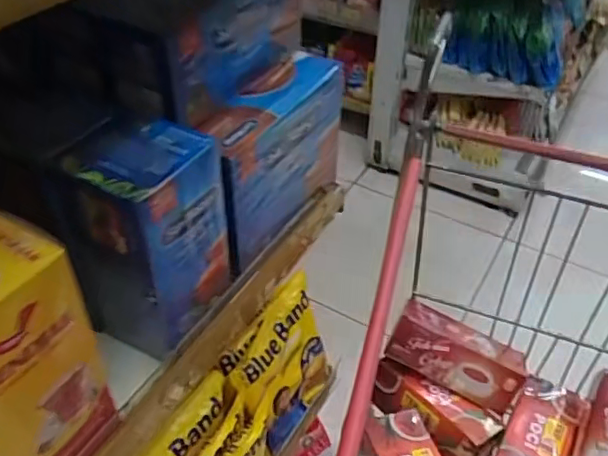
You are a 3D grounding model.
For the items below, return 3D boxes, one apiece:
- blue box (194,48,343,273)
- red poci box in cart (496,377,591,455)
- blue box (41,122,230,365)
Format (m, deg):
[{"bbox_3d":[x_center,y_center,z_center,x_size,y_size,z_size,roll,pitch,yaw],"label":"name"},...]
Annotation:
[{"bbox_3d":[-0.020,-0.051,0.390,0.038,0.105,0.119,22,46,22],"label":"blue box"},{"bbox_3d":[0.243,0.225,0.615,0.067,0.051,0.148,25,47,24],"label":"red poci box in cart"},{"bbox_3d":[-0.086,0.011,0.328,0.062,0.124,0.068,19,45,19],"label":"blue box"}]

